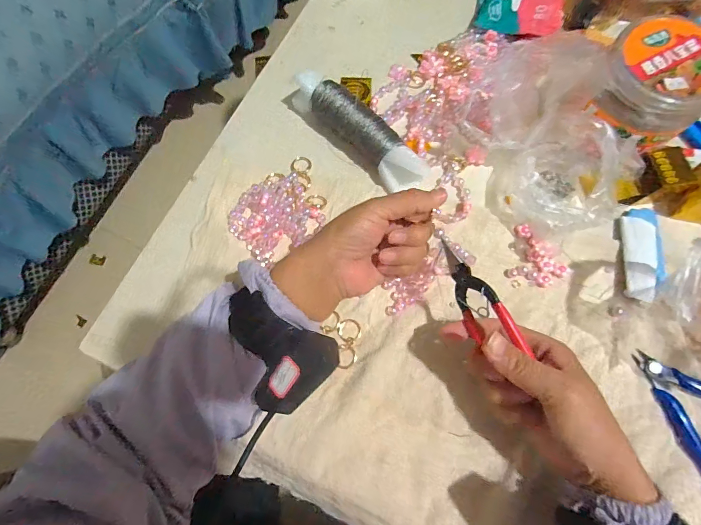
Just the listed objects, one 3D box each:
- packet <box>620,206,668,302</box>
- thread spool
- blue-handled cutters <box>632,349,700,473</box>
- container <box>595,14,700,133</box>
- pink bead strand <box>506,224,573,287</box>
[{"bbox_3d":[0.294,-0.011,0.348,0.035,0.015,0.102,12,75,6],"label":"packet"},{"bbox_3d":[0.007,-0.146,0.385,0.046,0.041,0.182,-42,77,-9],"label":"thread spool"},{"bbox_3d":[0.311,0.129,0.309,0.080,0.012,0.116,-37,76,-8],"label":"blue-handled cutters"},{"bbox_3d":[0.288,-0.173,0.325,0.100,0.042,0.101,0,73,1],"label":"container"},{"bbox_3d":[0.193,-0.005,0.352,0.057,0.008,0.056,19,76,7],"label":"pink bead strand"}]

